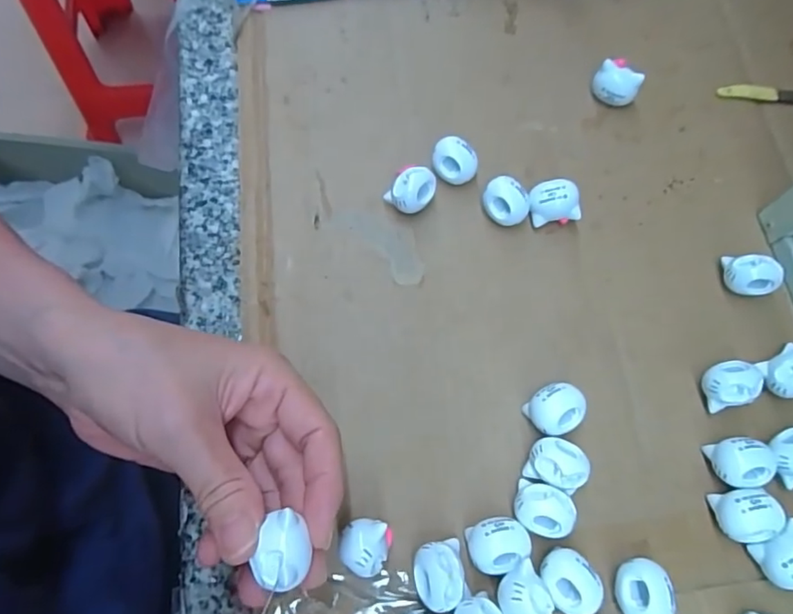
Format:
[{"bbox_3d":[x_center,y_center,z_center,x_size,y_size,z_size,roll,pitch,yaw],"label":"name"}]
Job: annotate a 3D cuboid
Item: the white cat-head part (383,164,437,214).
[{"bbox_3d":[0.008,-0.062,0.291,0.021,0.019,0.024,36,73,10],"label":"white cat-head part"}]

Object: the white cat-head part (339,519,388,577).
[{"bbox_3d":[-0.014,0.101,0.230,0.019,0.025,0.021,4,70,-1],"label":"white cat-head part"}]

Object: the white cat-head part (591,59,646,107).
[{"bbox_3d":[0.128,-0.130,0.318,0.024,0.022,0.015,37,73,10],"label":"white cat-head part"}]

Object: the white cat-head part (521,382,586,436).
[{"bbox_3d":[0.074,0.048,0.255,0.024,0.016,0.022,1,70,-2],"label":"white cat-head part"}]

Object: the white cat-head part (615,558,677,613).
[{"bbox_3d":[0.102,0.120,0.229,0.020,0.019,0.025,10,70,1],"label":"white cat-head part"}]

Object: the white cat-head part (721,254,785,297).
[{"bbox_3d":[0.182,-0.016,0.280,0.025,0.021,0.017,25,71,7],"label":"white cat-head part"}]

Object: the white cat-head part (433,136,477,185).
[{"bbox_3d":[0.032,-0.078,0.297,0.024,0.020,0.018,17,71,4],"label":"white cat-head part"}]

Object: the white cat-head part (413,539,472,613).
[{"bbox_3d":[0.018,0.113,0.230,0.021,0.019,0.026,-11,71,-6],"label":"white cat-head part"}]

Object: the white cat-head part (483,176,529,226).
[{"bbox_3d":[0.058,-0.055,0.291,0.024,0.022,0.019,29,72,8],"label":"white cat-head part"}]

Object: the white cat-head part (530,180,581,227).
[{"bbox_3d":[0.083,-0.055,0.291,0.025,0.023,0.019,-3,70,-3],"label":"white cat-head part"}]

